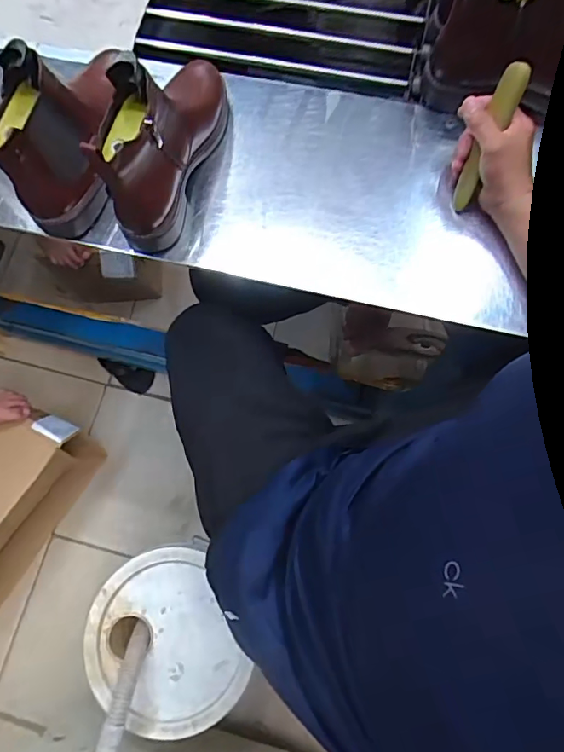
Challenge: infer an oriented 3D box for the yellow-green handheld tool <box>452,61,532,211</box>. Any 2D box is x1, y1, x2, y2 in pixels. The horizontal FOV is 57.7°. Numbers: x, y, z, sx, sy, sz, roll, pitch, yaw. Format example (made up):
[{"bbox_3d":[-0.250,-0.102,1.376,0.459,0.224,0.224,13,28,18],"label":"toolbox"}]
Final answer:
[{"bbox_3d":[0.241,-0.277,0.601,0.028,0.029,0.162,25,117,9],"label":"yellow-green handheld tool"}]

